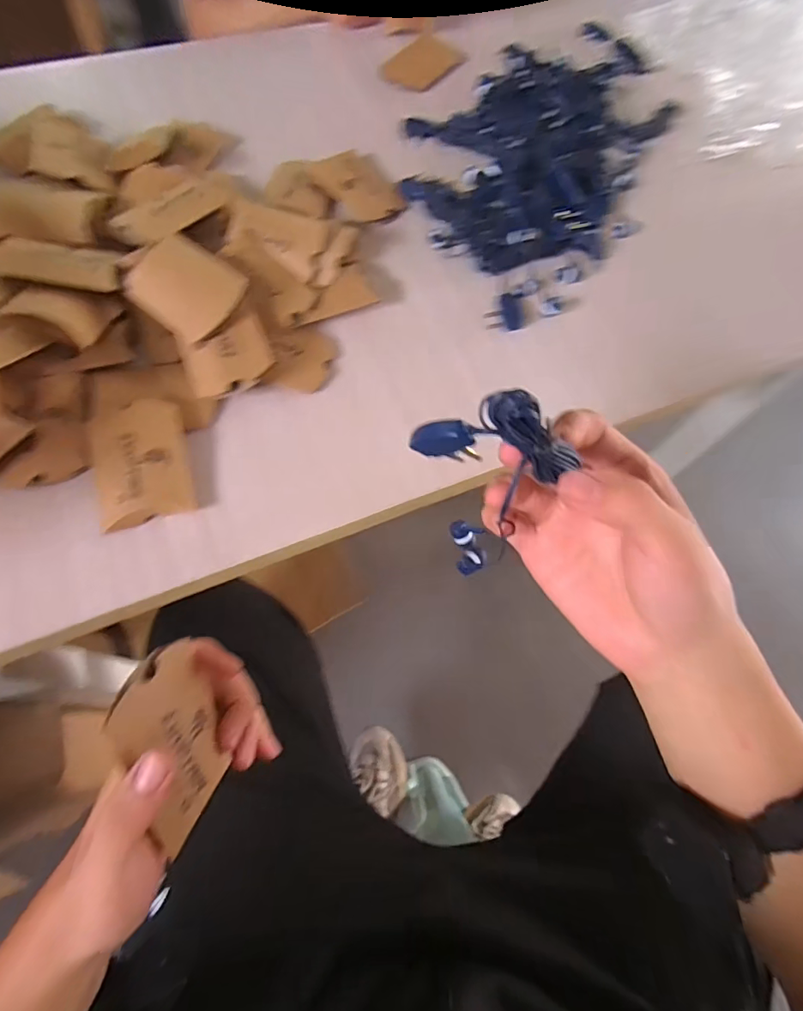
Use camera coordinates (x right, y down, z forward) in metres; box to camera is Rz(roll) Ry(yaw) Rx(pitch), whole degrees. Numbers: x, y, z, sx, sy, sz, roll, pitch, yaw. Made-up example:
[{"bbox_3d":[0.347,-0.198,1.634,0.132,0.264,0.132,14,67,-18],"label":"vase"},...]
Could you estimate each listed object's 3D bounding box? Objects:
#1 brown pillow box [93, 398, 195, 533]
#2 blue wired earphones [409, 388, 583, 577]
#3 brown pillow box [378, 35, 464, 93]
[{"bbox_3d":[-0.174,-0.029,0.337,0.059,0.016,0.084,-12,68,-8],"label":"brown pillow box"},{"bbox_3d":[0.035,-0.007,0.239,0.066,0.144,0.019,21,63,8],"label":"blue wired earphones"},{"bbox_3d":[0.023,-0.474,0.537,0.059,0.008,0.085,41,71,14],"label":"brown pillow box"}]

